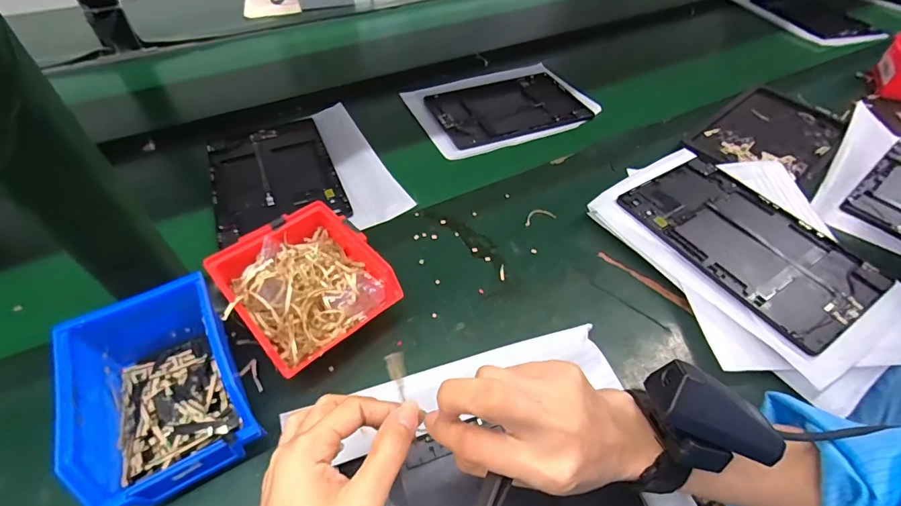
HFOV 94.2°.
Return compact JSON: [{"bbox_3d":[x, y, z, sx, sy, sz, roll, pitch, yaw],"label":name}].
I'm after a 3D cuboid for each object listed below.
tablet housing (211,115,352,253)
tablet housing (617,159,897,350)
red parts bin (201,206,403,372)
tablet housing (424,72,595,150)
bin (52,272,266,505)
[{"bbox_3d":[-0.238,-0.107,0.565,0.153,0.008,0.224,-18,52,-16],"label":"tablet housing"},{"bbox_3d":[0.330,-0.018,0.465,0.164,0.009,0.235,-25,56,-20],"label":"tablet housing"},{"bbox_3d":[-0.132,0.034,0.393,0.120,0.071,0.130,-35,58,-27],"label":"red parts bin"},{"bbox_3d":[0.091,-0.242,0.686,0.234,0.009,0.167,-17,51,-15],"label":"tablet housing"},{"bbox_3d":[-0.229,0.098,0.336,0.106,0.077,0.174,-24,54,-21],"label":"bin"}]

